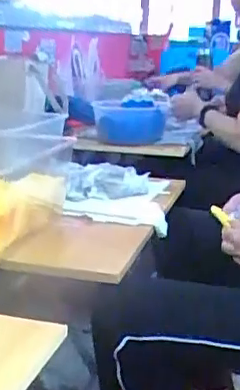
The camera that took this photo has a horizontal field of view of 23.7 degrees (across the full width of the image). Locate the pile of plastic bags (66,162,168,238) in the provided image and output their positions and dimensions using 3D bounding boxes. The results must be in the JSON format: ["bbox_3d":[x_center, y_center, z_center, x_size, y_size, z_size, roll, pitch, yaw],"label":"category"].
[{"bbox_3d":[-0.010,-0.008,1.122,0.213,0.061,0.263,3,15,4],"label":"pile of plastic bags"}]

